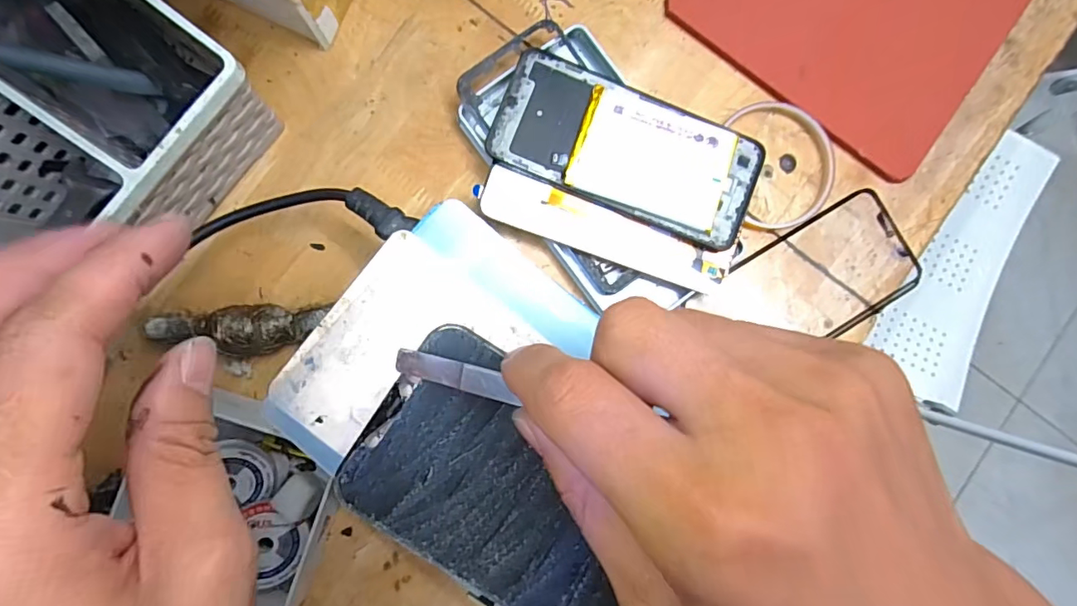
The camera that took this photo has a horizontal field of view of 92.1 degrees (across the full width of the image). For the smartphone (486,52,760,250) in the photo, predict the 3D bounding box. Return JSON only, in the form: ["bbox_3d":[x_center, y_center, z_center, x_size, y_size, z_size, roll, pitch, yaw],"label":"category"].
[{"bbox_3d":[0.055,-0.093,0.313,0.160,0.007,0.073,22,87,-2],"label":"smartphone"}]

